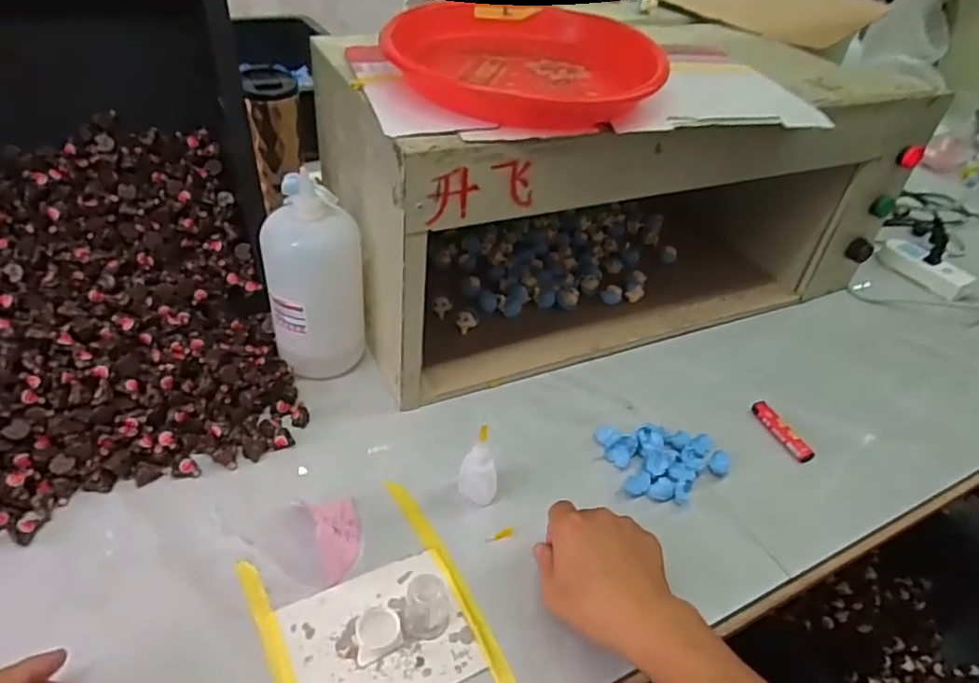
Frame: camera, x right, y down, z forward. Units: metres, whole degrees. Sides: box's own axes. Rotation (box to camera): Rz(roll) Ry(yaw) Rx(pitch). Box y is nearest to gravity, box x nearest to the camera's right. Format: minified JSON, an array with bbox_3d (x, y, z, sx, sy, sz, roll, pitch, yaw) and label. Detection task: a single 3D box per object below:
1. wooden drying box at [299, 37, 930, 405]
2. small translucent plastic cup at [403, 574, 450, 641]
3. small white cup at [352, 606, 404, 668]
[{"bbox_3d":[0.162,-0.173,0.759,0.642,0.289,0.269,-10,43,-19],"label":"wooden drying box"},{"bbox_3d":[-0.047,0.201,0.481,0.034,0.036,0.033,4,40,-3],"label":"small translucent plastic cup"},{"bbox_3d":[-0.084,0.216,0.474,0.034,0.014,0.036,4,40,-3],"label":"small white cup"}]

